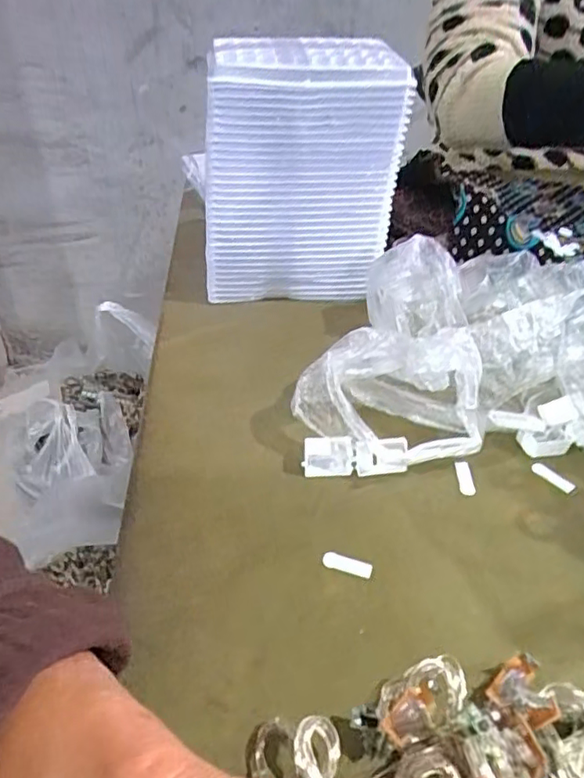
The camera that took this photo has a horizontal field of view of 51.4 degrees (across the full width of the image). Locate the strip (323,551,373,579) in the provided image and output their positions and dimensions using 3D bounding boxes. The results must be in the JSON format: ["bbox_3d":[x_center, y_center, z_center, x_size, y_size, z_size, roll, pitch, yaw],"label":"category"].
[{"bbox_3d":[0.025,0.081,0.281,0.023,0.004,0.007,12,41,13],"label":"strip"}]

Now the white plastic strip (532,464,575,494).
[{"bbox_3d":[0.140,0.048,0.326,0.006,0.004,0.023,-32,47,-31],"label":"white plastic strip"}]

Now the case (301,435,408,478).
[{"bbox_3d":[0.033,0.036,0.322,0.053,0.020,0.013,4,39,4],"label":"case"}]

